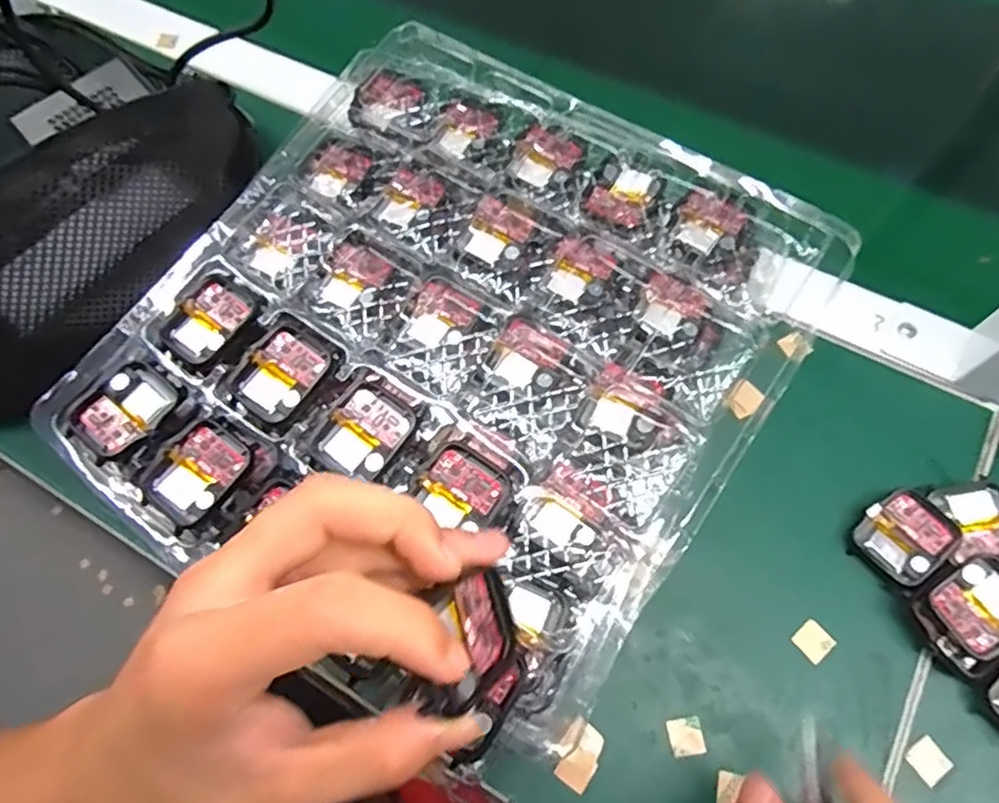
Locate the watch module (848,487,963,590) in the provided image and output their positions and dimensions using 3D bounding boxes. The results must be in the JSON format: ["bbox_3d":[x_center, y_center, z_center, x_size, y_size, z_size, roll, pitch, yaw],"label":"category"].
[{"bbox_3d":[0.204,0.068,0.320,0.044,0.015,0.037,-39,70,-13],"label":"watch module"}]

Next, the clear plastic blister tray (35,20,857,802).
[{"bbox_3d":[-0.023,-0.036,0.299,0.276,0.032,0.300,29,71,14],"label":"clear plastic blister tray"}]

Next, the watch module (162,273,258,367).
[{"bbox_3d":[-0.140,-0.039,0.308,0.033,0.006,0.043,36,72,16],"label":"watch module"}]

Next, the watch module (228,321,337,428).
[{"bbox_3d":[-0.100,-0.013,0.294,0.040,0.005,0.046,37,72,16],"label":"watch module"}]

